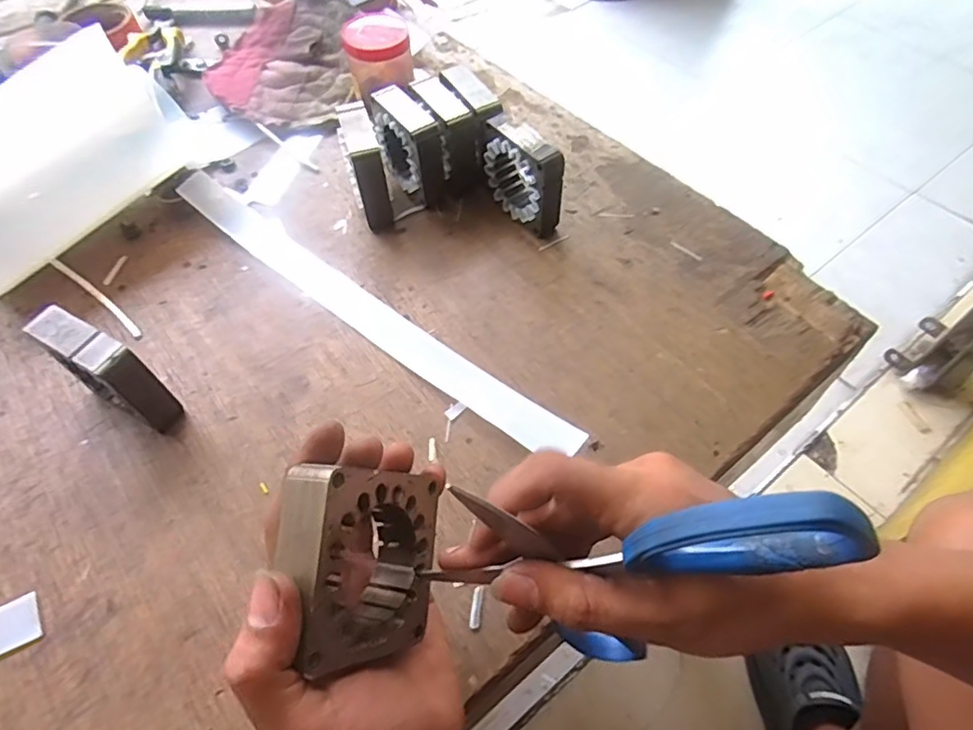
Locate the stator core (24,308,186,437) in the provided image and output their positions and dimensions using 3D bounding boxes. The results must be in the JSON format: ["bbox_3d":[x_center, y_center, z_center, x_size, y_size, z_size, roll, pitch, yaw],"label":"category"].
[{"bbox_3d":[-0.243,0.006,0.379,0.068,0.078,0.028,28,62,19],"label":"stator core"}]

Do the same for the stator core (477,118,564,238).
[{"bbox_3d":[0.025,-0.154,0.473,0.022,0.075,0.082,-33,61,-18],"label":"stator core"}]

